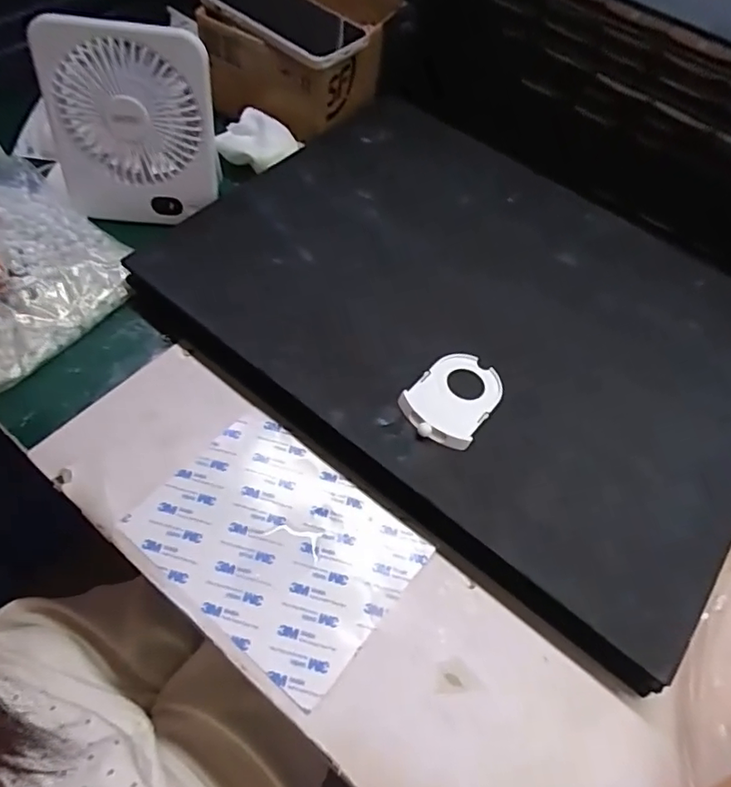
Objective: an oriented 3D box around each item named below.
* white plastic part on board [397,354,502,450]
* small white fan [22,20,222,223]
[{"bbox_3d":[0.067,0.003,0.422,0.059,0.011,0.080,41,64,20],"label":"white plastic part on board"},{"bbox_3d":[-0.205,-0.228,0.497,0.146,0.165,0.032,8,43,0],"label":"small white fan"}]

